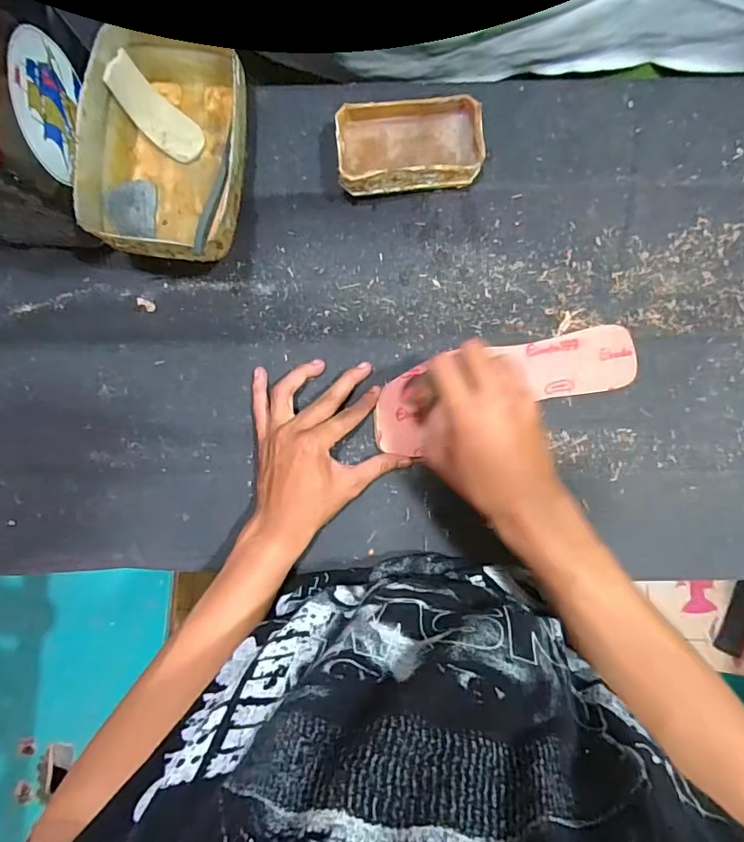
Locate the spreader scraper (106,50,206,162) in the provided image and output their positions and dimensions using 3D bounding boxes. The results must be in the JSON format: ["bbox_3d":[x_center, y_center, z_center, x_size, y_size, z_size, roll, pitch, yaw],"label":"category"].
[{"bbox_3d":[-0.193,-0.276,0.453,0.037,0.026,0.091,-45,111,1],"label":"spreader scraper"}]

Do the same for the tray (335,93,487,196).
[{"bbox_3d":[0.033,-0.242,0.453,0.123,0.043,0.071,-4,90,1],"label":"tray"}]

